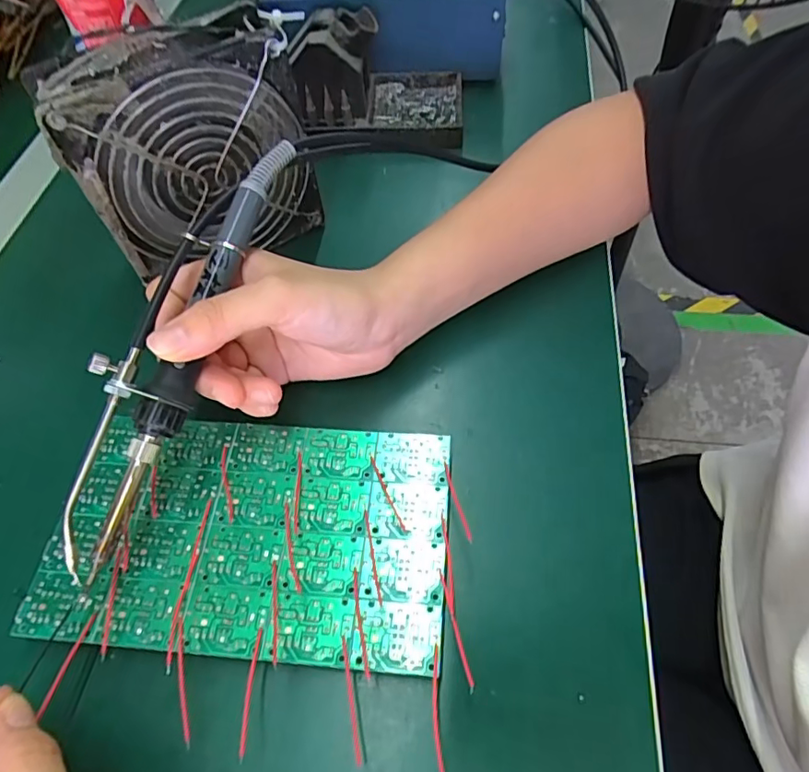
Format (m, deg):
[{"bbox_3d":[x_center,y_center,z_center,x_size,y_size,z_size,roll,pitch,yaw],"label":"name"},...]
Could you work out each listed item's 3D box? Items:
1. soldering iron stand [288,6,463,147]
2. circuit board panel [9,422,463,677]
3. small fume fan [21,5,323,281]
[{"bbox_3d":[-0.018,-0.224,0.389,0.120,0.068,0.077,0,57,3],"label":"soldering iron stand"},{"bbox_3d":[-0.067,0.063,0.240,0.169,0.004,0.101,3,58,5],"label":"circuit board panel"},{"bbox_3d":[-0.116,-0.128,0.301,0.117,0.114,0.043,-28,60,-15],"label":"small fume fan"}]

